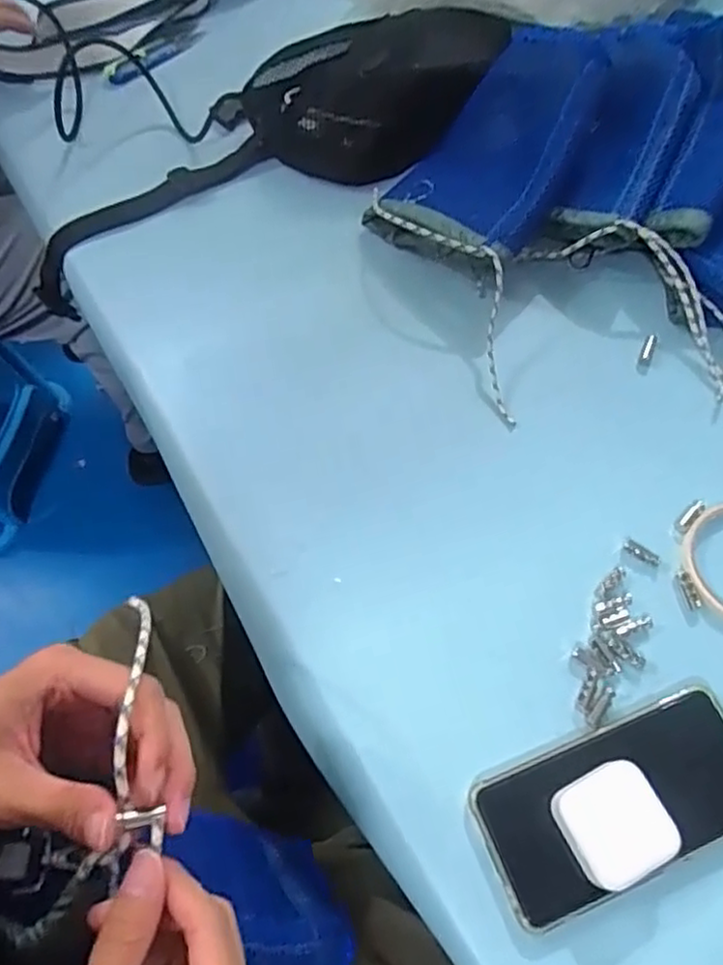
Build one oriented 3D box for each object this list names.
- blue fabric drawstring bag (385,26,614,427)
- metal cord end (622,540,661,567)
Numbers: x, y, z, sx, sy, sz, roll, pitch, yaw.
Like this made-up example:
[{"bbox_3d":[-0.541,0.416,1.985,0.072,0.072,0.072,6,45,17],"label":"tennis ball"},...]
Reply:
[{"bbox_3d":[0.104,-0.269,0.553,0.129,0.092,0.208,30,68,11],"label":"blue fabric drawstring bag"},{"bbox_3d":[0.193,0.048,0.458,0.027,0.004,0.009,28,68,11],"label":"metal cord end"}]

